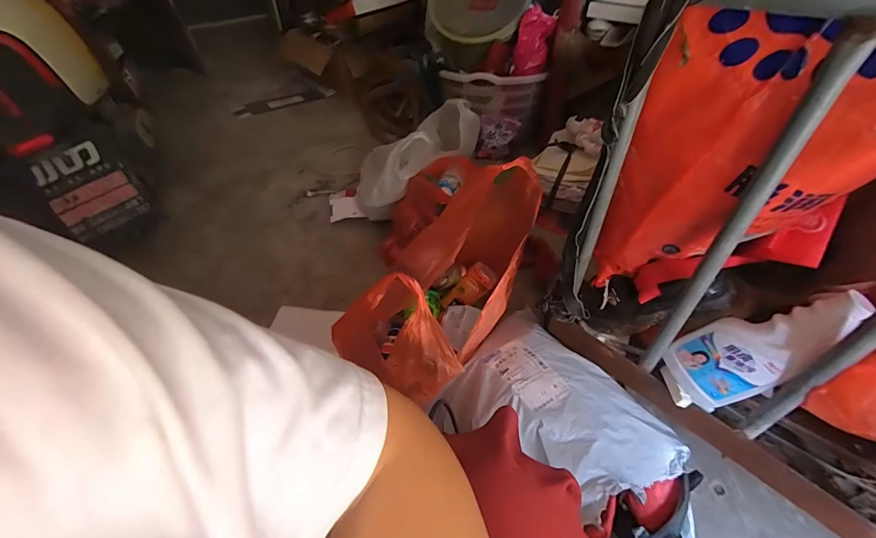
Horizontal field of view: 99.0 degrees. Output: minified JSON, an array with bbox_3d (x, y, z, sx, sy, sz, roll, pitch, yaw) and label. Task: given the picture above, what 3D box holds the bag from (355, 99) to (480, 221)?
[{"bbox_3d":[-0.054,-0.303,1.008,0.344,0.136,0.176,-45,56,-10],"label":"bag"}]

